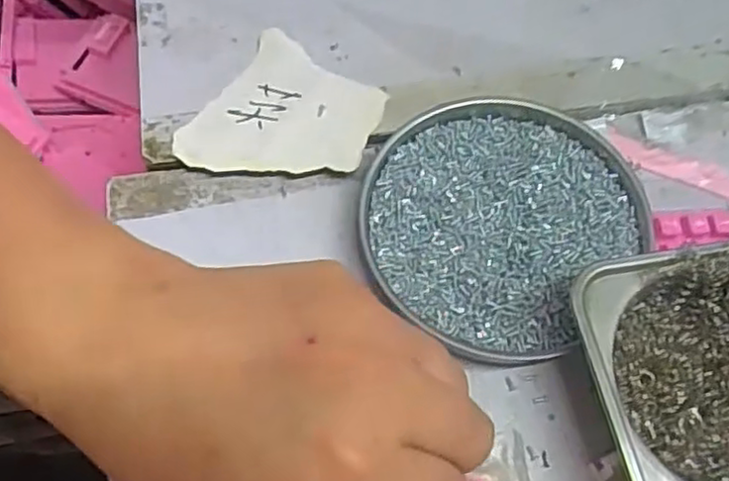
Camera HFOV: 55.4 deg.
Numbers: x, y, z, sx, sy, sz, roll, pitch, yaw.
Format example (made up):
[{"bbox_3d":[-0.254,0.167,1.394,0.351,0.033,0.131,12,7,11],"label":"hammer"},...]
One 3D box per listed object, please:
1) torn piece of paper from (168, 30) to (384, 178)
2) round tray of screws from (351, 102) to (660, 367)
[{"bbox_3d":[-0.042,-0.063,0.371,0.086,0.004,0.093,30,67,13],"label":"torn piece of paper"},{"bbox_3d":[0.066,-0.013,0.340,0.123,0.013,0.128,0,64,-1],"label":"round tray of screws"}]

